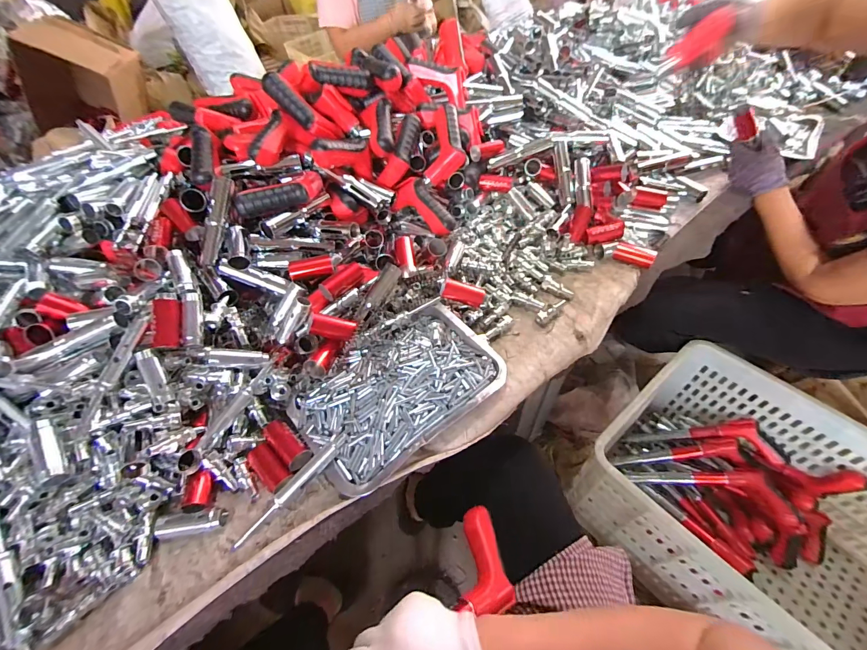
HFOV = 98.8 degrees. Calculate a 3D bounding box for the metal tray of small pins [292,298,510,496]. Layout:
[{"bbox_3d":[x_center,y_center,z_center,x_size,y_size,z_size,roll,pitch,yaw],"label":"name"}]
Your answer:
[{"bbox_3d":[-0.041,0.075,0.477,0.251,0.034,0.159,-34,57,-22],"label":"metal tray of small pins"}]

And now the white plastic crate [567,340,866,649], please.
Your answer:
[{"bbox_3d":[0.655,0.395,0.743,0.425,0.312,0.596,-38,58,-24],"label":"white plastic crate"}]

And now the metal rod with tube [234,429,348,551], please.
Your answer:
[{"bbox_3d":[-0.159,0.182,0.418,0.157,0.018,0.018,-45,60,-11],"label":"metal rod with tube"}]

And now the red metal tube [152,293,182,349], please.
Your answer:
[{"bbox_3d":[-0.332,-0.006,0.461,0.026,0.021,0.073,-10,74,-4],"label":"red metal tube"}]

